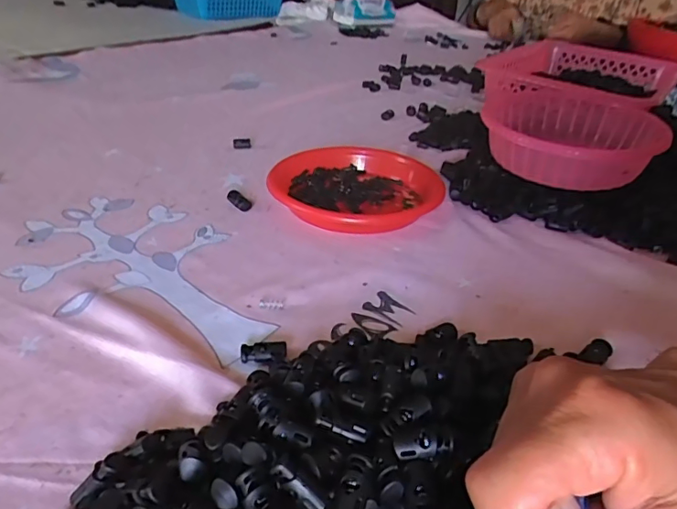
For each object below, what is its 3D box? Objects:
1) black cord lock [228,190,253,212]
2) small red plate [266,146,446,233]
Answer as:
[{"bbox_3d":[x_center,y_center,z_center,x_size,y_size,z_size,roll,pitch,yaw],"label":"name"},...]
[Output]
[{"bbox_3d":[-0.092,-0.051,0.485,0.014,0.011,0.031,-22,42,-35],"label":"black cord lock"},{"bbox_3d":[0.016,-0.065,0.504,0.160,0.025,0.154,4,33,-2],"label":"small red plate"}]

